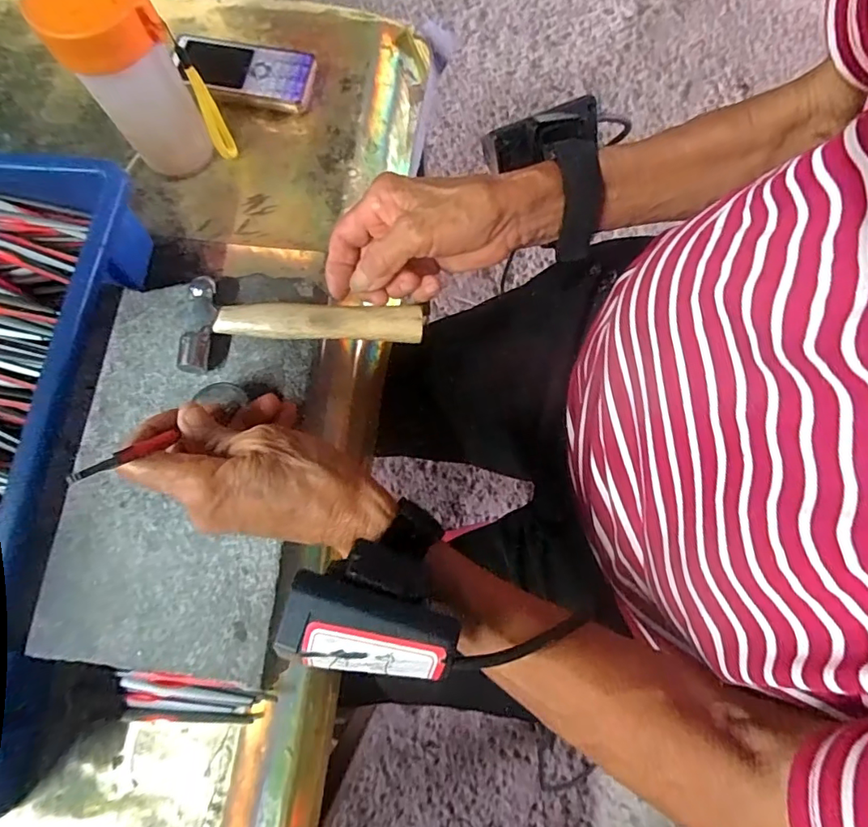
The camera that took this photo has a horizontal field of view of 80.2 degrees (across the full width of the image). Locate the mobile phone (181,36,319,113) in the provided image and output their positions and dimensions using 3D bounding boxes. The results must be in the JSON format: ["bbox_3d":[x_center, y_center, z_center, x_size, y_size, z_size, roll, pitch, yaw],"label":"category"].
[{"bbox_3d":[-0.165,-0.294,0.449,0.116,0.019,0.053,13,75,5],"label":"mobile phone"}]

